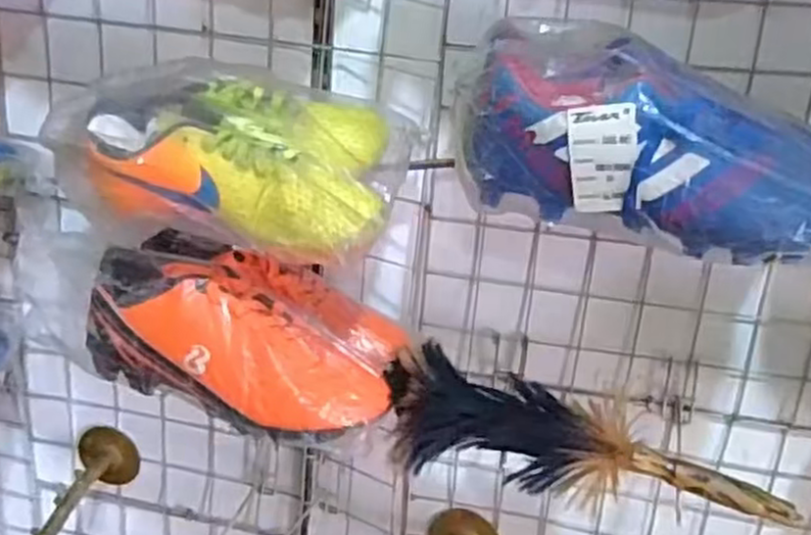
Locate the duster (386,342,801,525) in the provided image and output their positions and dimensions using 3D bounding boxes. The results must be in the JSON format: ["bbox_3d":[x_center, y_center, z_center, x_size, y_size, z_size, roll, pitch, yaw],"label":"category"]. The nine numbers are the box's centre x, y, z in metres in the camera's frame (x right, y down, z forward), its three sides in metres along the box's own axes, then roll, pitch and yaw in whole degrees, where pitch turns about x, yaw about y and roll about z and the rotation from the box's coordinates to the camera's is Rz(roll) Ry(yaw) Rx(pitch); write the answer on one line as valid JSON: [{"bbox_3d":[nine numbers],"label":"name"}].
[{"bbox_3d":[0.138,0.136,0.579,0.299,0.088,0.068,8,20,7],"label":"duster"}]

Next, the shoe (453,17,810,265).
[{"bbox_3d":[0.174,-0.088,0.497,0.262,0.115,0.118,11,21,15],"label":"shoe"}]

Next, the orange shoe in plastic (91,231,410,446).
[{"bbox_3d":[-0.116,0.045,0.613,0.243,0.092,0.144,13,21,19],"label":"orange shoe in plastic"}]

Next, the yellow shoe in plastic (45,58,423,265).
[{"bbox_3d":[-0.128,-0.090,0.566,0.250,0.103,0.153,10,21,11],"label":"yellow shoe in plastic"}]

